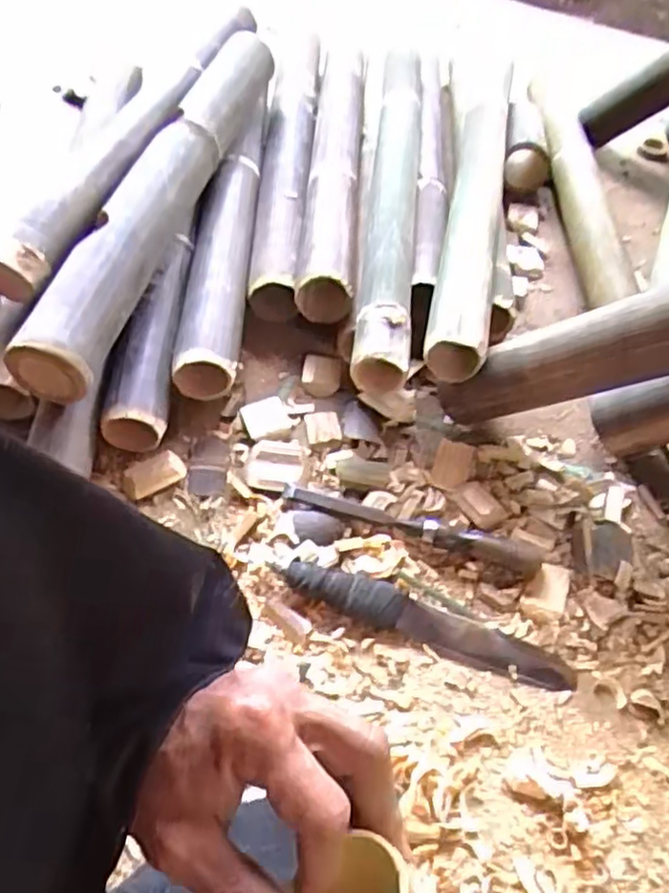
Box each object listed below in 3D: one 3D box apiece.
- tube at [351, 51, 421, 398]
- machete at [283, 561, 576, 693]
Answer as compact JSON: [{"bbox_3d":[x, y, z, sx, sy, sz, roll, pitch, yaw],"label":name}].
[{"bbox_3d":[0.069,-0.306,0.815,0.065,0.064,0.600,6,56,0],"label":"tube"},{"bbox_3d":[0.081,0.151,0.582,0.255,0.021,0.036,18,56,10],"label":"machete"}]

